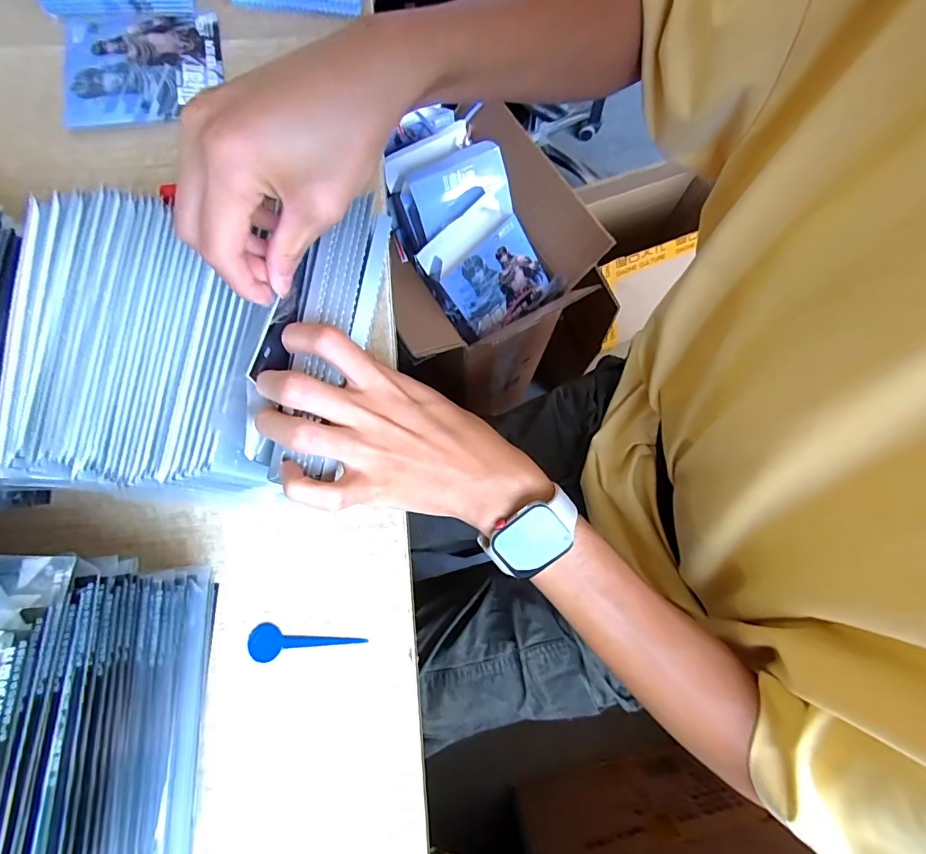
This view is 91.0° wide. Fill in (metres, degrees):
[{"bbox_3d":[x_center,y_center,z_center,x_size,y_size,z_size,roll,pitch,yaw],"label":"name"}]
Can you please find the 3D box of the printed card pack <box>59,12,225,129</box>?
[{"bbox_3d":[-0.301,-0.344,0.429,0.139,0.010,0.146,-12,75,-5],"label":"printed card pack"}]

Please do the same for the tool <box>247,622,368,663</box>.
[{"bbox_3d":[-0.100,0.138,0.290,0.072,0.004,0.021,3,74,0],"label":"tool"}]

